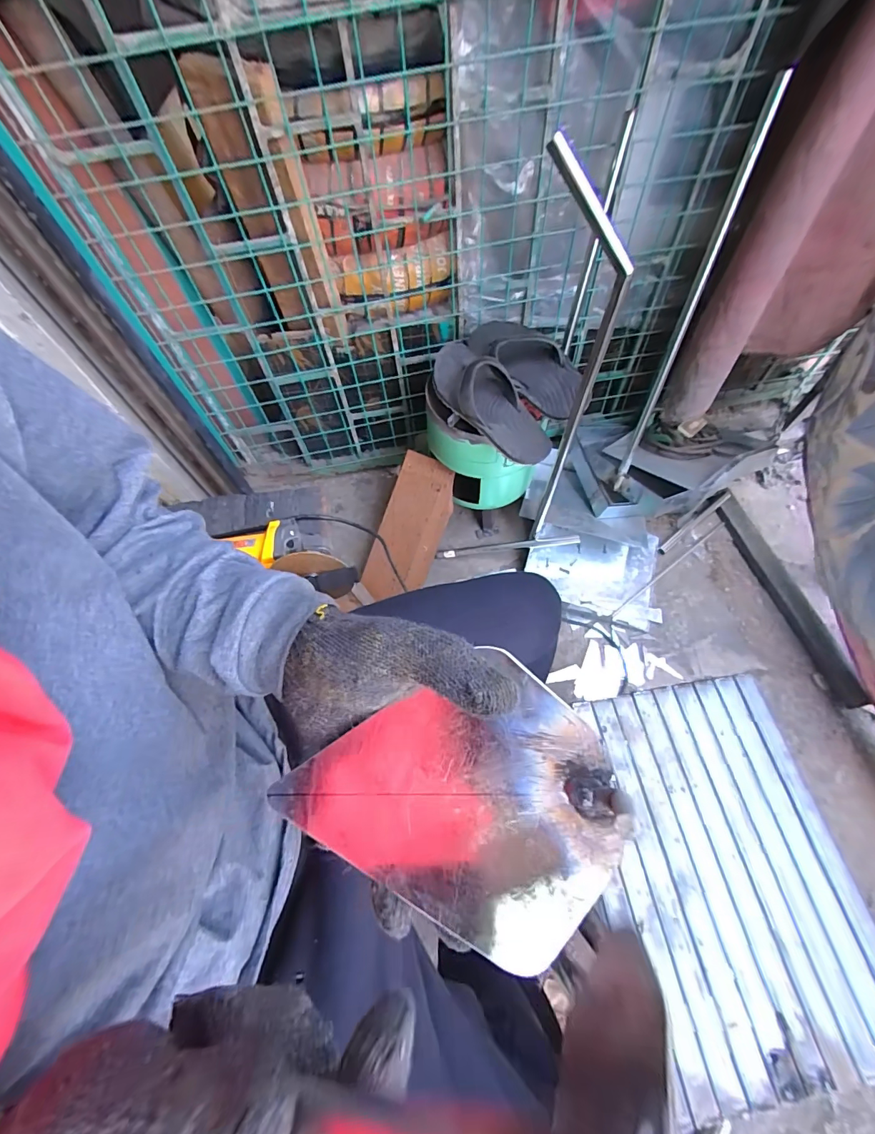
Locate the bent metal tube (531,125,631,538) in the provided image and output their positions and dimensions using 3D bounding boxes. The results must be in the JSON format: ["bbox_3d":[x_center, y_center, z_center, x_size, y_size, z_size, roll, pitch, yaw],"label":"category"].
[{"bbox_3d":[0.185,-0.259,0.719,0.112,0.659,0.050,16,65,11],"label":"bent metal tube"}]

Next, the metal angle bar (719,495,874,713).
[{"bbox_3d":[0.780,0.057,0.976,0.057,0.031,0.509,-12,63,-3],"label":"metal angle bar"}]

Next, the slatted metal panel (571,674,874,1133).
[{"bbox_3d":[0.295,0.299,0.447,0.240,0.019,0.338,-10,63,-2],"label":"slatted metal panel"}]

